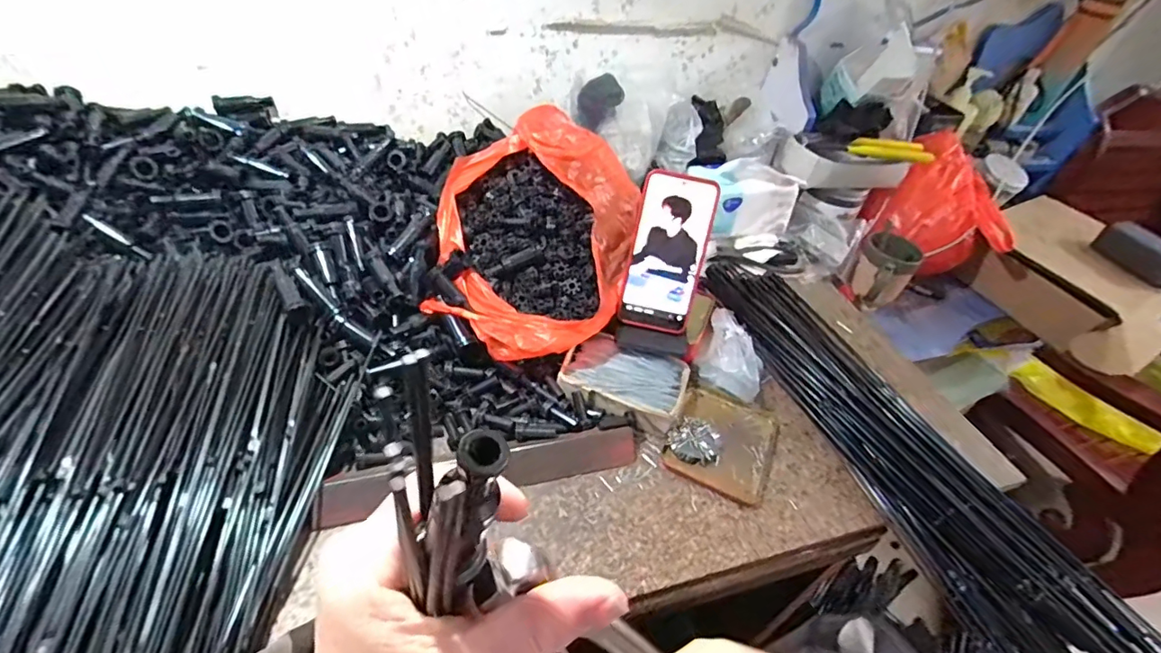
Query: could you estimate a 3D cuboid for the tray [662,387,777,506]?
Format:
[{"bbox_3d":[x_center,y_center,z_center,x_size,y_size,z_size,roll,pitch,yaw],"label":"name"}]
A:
[{"bbox_3d":[0.147,0.115,0.552,0.101,0.017,0.121,20,44,14],"label":"tray"}]

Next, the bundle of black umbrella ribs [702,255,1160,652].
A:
[{"bbox_3d":[0.314,0.098,0.583,0.147,0.051,0.579,-12,46,-20],"label":"bundle of black umbrella ribs"}]

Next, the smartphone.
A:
[{"bbox_3d":[0.091,-0.076,0.567,0.080,0.165,0.015,13,14,6],"label":"smartphone"}]

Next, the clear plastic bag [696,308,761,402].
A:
[{"bbox_3d":[0.176,0.031,0.615,0.073,0.056,0.101,20,44,13],"label":"clear plastic bag"}]

